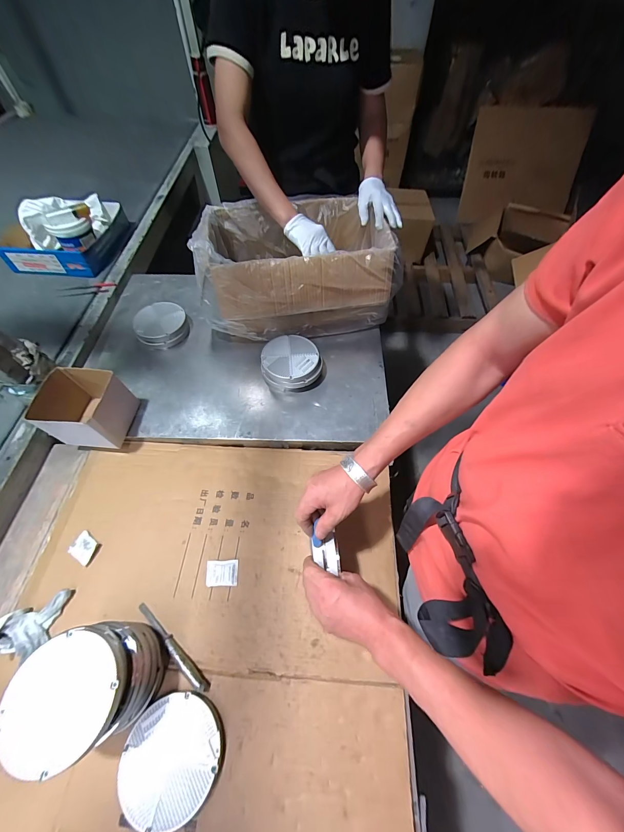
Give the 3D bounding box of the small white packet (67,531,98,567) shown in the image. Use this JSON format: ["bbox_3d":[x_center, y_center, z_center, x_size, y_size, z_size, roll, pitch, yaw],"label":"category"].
[{"bbox_3d":[-0.446,0.259,0.603,0.054,0.004,0.044,27,62,17],"label":"small white packet"}]

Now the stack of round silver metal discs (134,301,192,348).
[{"bbox_3d":[-0.412,-0.251,0.848,0.143,0.048,0.131,-28,61,-16],"label":"stack of round silver metal discs"}]

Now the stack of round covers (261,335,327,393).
[{"bbox_3d":[-0.046,-0.133,0.769,0.155,0.060,0.136,-4,59,0],"label":"stack of round covers"}]

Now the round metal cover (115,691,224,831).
[{"bbox_3d":[-0.203,0.490,0.441,0.139,0.018,0.132,0,57,1],"label":"round metal cover"}]

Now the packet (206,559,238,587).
[{"bbox_3d":[-0.171,0.297,0.581,0.059,0.008,0.044,-2,57,-1],"label":"packet"}]

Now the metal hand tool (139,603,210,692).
[{"bbox_3d":[-0.239,0.388,0.518,0.180,0.011,0.020,32,63,20],"label":"metal hand tool"}]

